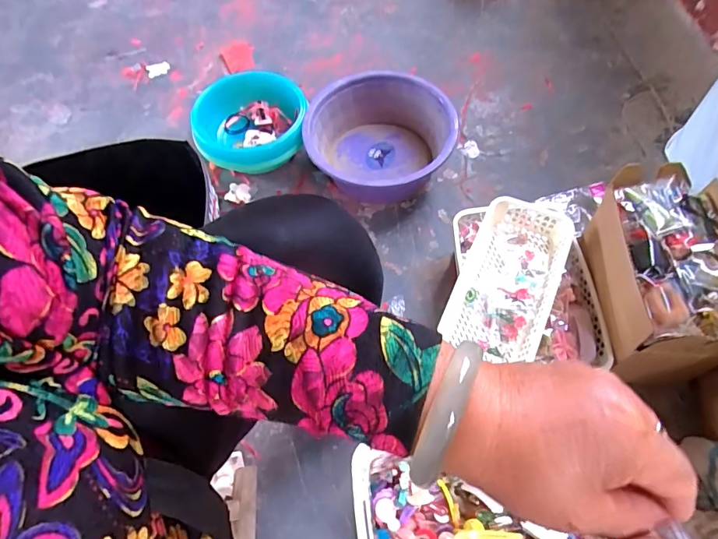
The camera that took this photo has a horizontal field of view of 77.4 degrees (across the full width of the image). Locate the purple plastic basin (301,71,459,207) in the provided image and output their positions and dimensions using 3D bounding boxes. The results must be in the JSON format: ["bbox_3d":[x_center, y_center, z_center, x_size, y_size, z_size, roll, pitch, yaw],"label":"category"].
[{"bbox_3d":[0.043,-0.254,0.880,0.274,0.123,0.254,-3,65,2],"label":"purple plastic basin"}]

